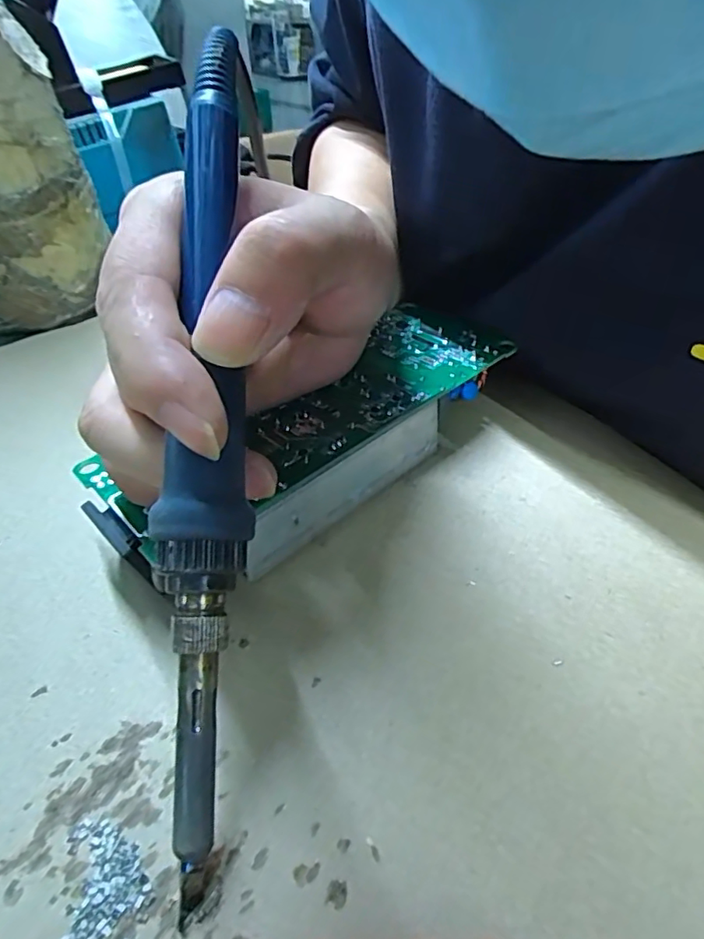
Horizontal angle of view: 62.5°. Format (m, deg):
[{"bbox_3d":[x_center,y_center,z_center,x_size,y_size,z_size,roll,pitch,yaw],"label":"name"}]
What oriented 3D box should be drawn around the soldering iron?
[{"bbox_3d":[-0.034,-0.012,0.131,0.020,0.018,0.201,-2,81,5],"label":"soldering iron"}]

